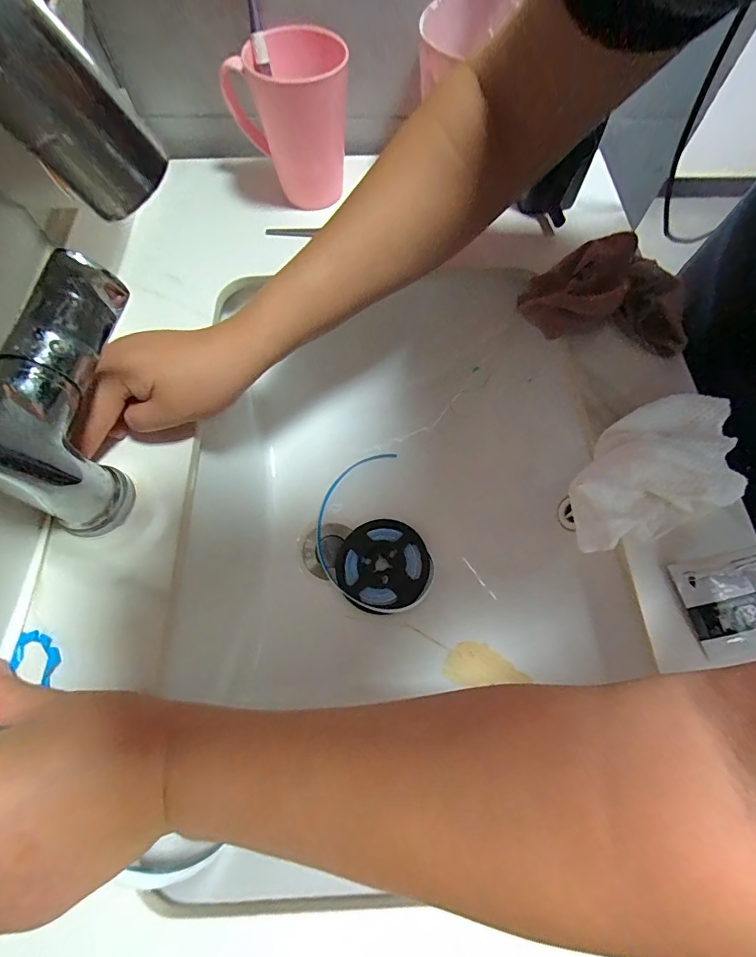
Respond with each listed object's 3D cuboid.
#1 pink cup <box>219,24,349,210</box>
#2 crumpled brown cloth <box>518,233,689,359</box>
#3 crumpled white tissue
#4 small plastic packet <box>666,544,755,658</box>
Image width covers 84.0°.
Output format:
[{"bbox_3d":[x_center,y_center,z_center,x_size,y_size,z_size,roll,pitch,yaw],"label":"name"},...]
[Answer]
[{"bbox_3d":[-0.077,-0.318,0.387,0.107,0.113,0.069,-13,67,-7],"label":"pink cup"},{"bbox_3d":[0.193,-0.152,0.353,0.126,0.057,0.073,16,67,6],"label":"crumpled brown cloth"},{"bbox_3d":[0.197,-0.011,0.296,0.151,0.032,0.086,-22,68,-11],"label":"crumpled white tissue"},{"bbox_3d":[0.223,0.071,0.257,0.055,0.031,0.051,-9,67,-6],"label":"small plastic packet"}]

